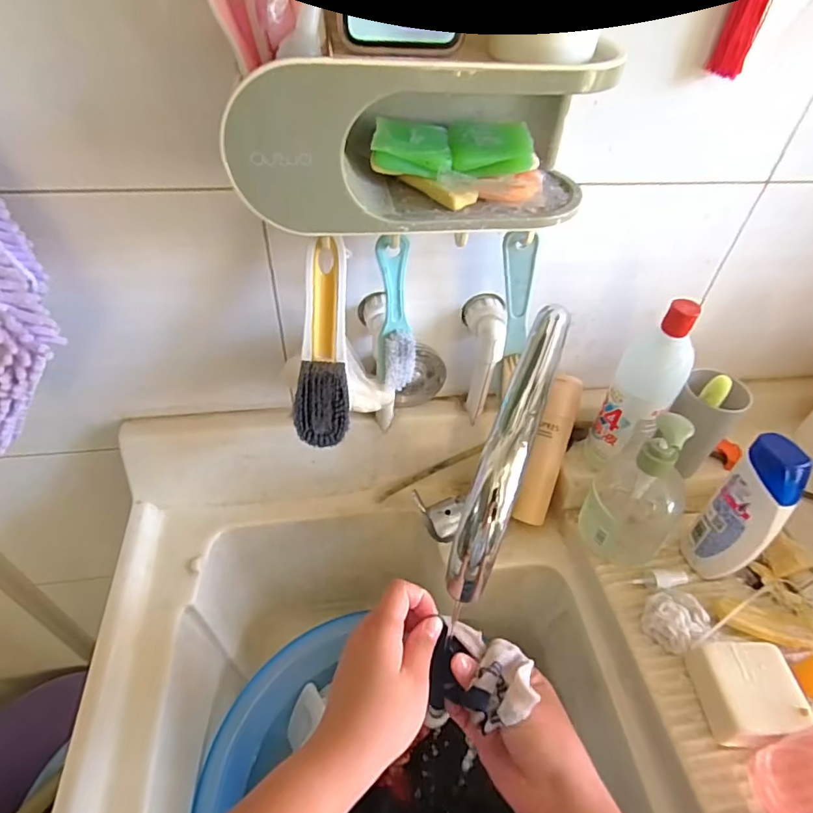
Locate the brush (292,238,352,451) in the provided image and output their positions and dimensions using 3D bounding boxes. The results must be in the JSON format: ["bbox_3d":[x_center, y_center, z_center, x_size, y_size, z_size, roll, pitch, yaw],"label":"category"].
[{"bbox_3d":[-0.070,-0.048,0.435,0.043,0.180,0.025,6,21,2],"label":"brush"}]

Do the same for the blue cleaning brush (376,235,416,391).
[{"bbox_3d":[-0.009,-0.078,0.455,0.033,0.142,0.026,-8,47,-11],"label":"blue cleaning brush"}]

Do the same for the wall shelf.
[{"bbox_3d":[0.007,-0.185,0.342,0.232,0.089,0.100,-5,47,-9],"label":"wall shelf"}]

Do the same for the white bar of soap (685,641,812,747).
[{"bbox_3d":[0.282,0.234,0.419,0.064,0.040,0.070,1,46,-3],"label":"white bar of soap"}]

